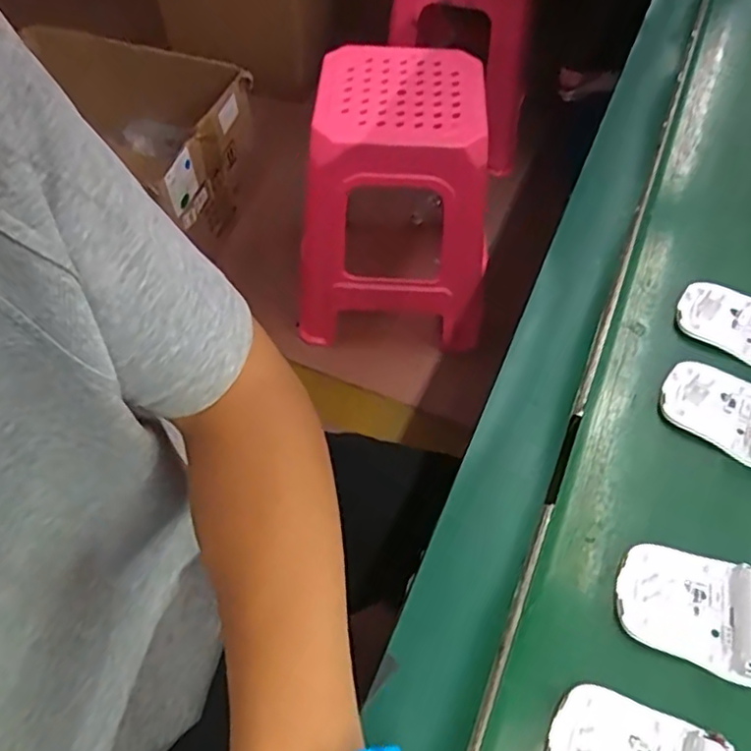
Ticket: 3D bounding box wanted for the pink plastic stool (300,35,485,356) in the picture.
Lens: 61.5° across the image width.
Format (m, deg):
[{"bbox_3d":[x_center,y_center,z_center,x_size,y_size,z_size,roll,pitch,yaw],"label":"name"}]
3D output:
[{"bbox_3d":[0.033,-0.340,1.215,0.325,0.409,0.358,-2,56,-2],"label":"pink plastic stool"}]

